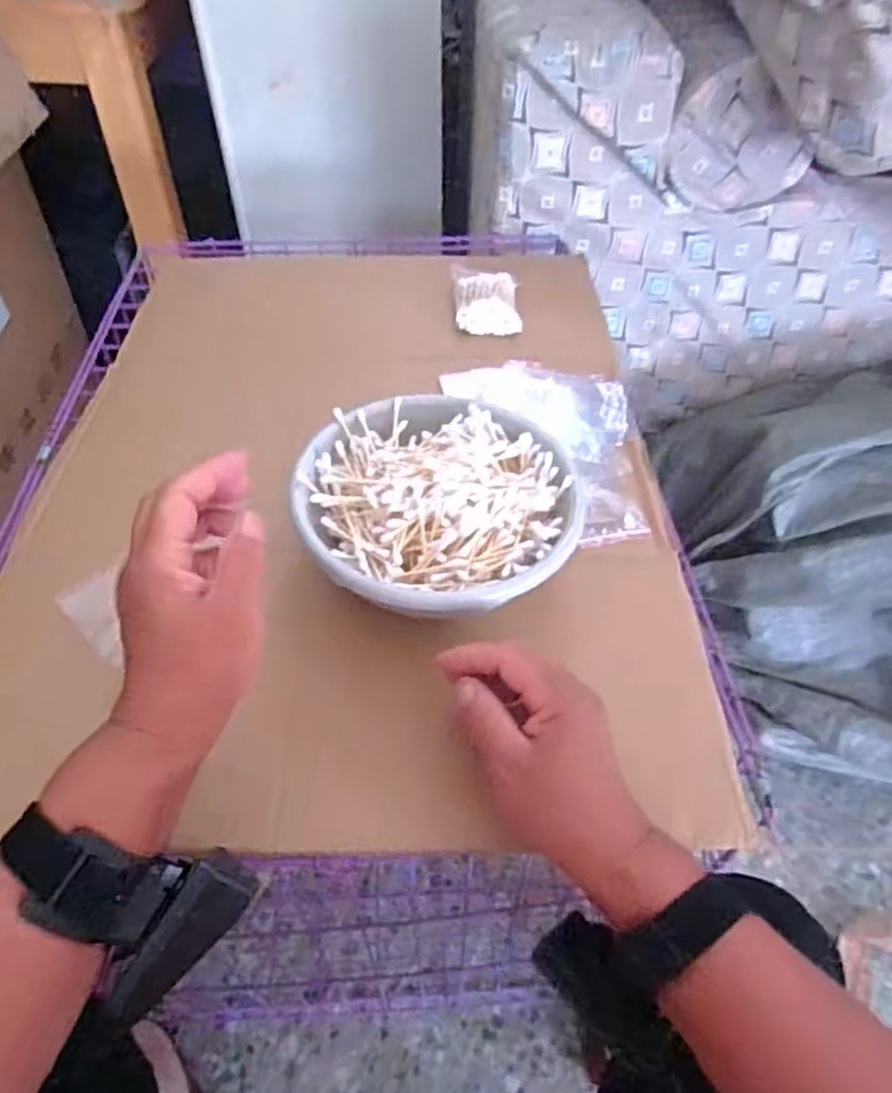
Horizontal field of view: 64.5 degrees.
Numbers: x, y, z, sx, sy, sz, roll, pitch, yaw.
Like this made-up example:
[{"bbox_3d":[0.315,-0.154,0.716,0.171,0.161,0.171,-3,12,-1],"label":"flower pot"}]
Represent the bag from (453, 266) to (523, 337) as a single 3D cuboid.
[{"bbox_3d":[0.041,-0.251,0.713,0.063,0.034,0.093,1,49,-1],"label":"bag"}]

